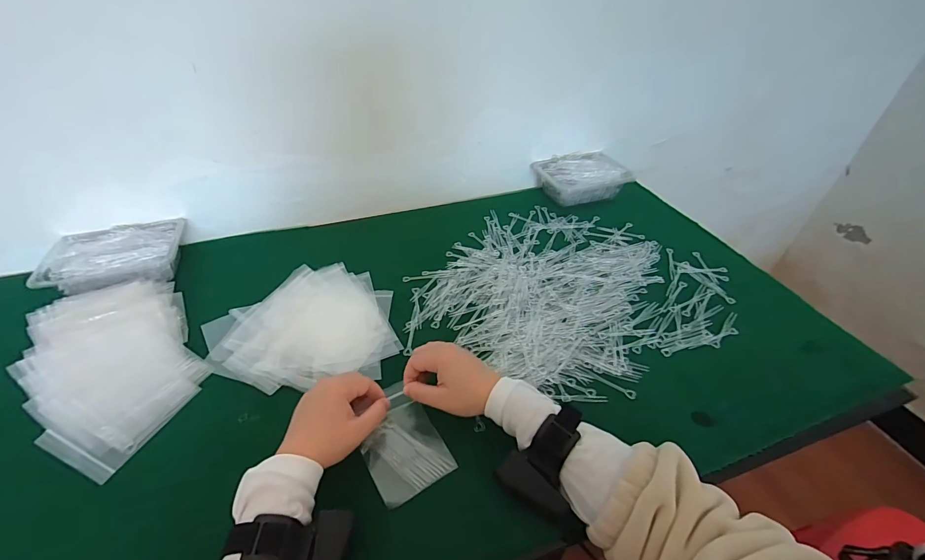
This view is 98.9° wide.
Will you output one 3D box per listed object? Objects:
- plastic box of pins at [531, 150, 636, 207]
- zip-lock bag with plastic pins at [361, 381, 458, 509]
[{"bbox_3d":[0.251,-0.212,0.830,0.169,0.057,0.128,-13,44,-14],"label":"plastic box of pins"},{"bbox_3d":[-0.069,0.173,0.431,0.078,0.010,0.117,-23,47,-24],"label":"zip-lock bag with plastic pins"}]

